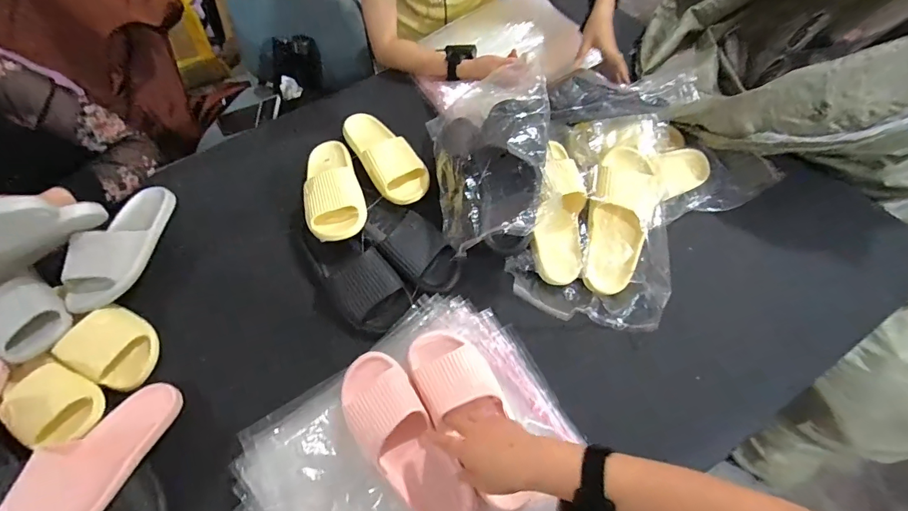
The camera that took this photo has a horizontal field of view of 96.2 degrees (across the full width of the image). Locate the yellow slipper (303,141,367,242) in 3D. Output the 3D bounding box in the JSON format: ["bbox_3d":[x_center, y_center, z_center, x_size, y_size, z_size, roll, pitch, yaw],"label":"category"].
[{"bbox_3d":[-0.231,-0.131,0.761,0.104,0.057,0.230,-17,65,-7],"label":"yellow slipper"}]

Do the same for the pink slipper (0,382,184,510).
[{"bbox_3d":[-0.484,0.275,0.546,0.097,0.061,0.236,16,39,9],"label":"pink slipper"}]

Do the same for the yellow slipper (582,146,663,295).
[{"bbox_3d":[0.278,-0.053,0.676,0.108,0.062,0.242,12,93,7],"label":"yellow slipper"}]

